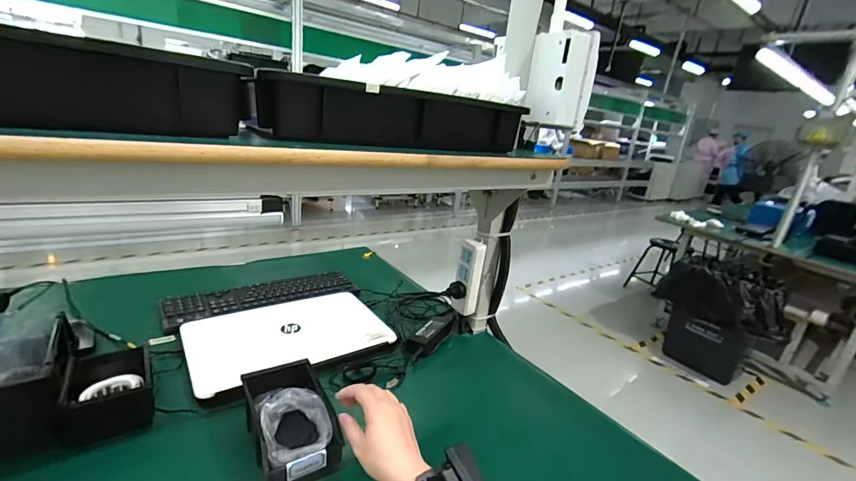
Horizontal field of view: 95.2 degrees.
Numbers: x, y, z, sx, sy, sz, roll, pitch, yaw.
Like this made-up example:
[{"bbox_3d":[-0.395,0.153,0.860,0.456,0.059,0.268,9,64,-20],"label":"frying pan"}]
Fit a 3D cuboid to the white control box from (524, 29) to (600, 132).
[{"bbox_3d":[0.253,-0.304,0.744,0.078,0.160,0.094,-7,23,-36],"label":"white control box"}]

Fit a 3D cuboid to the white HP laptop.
[{"bbox_3d":[-0.286,0.198,0.817,0.369,0.025,0.263,-7,23,-37],"label":"white HP laptop"}]

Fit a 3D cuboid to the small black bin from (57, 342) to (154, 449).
[{"bbox_3d":[-0.482,0.227,0.593,0.108,0.062,0.115,-6,22,-34],"label":"small black bin"}]

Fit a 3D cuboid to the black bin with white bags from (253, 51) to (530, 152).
[{"bbox_3d":[-0.071,-0.214,0.592,0.467,0.127,0.155,-5,22,-33],"label":"black bin with white bags"}]

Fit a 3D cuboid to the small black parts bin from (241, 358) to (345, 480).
[{"bbox_3d":[-0.203,0.261,0.573,0.105,0.066,0.176,-5,22,-32],"label":"small black parts bin"}]

